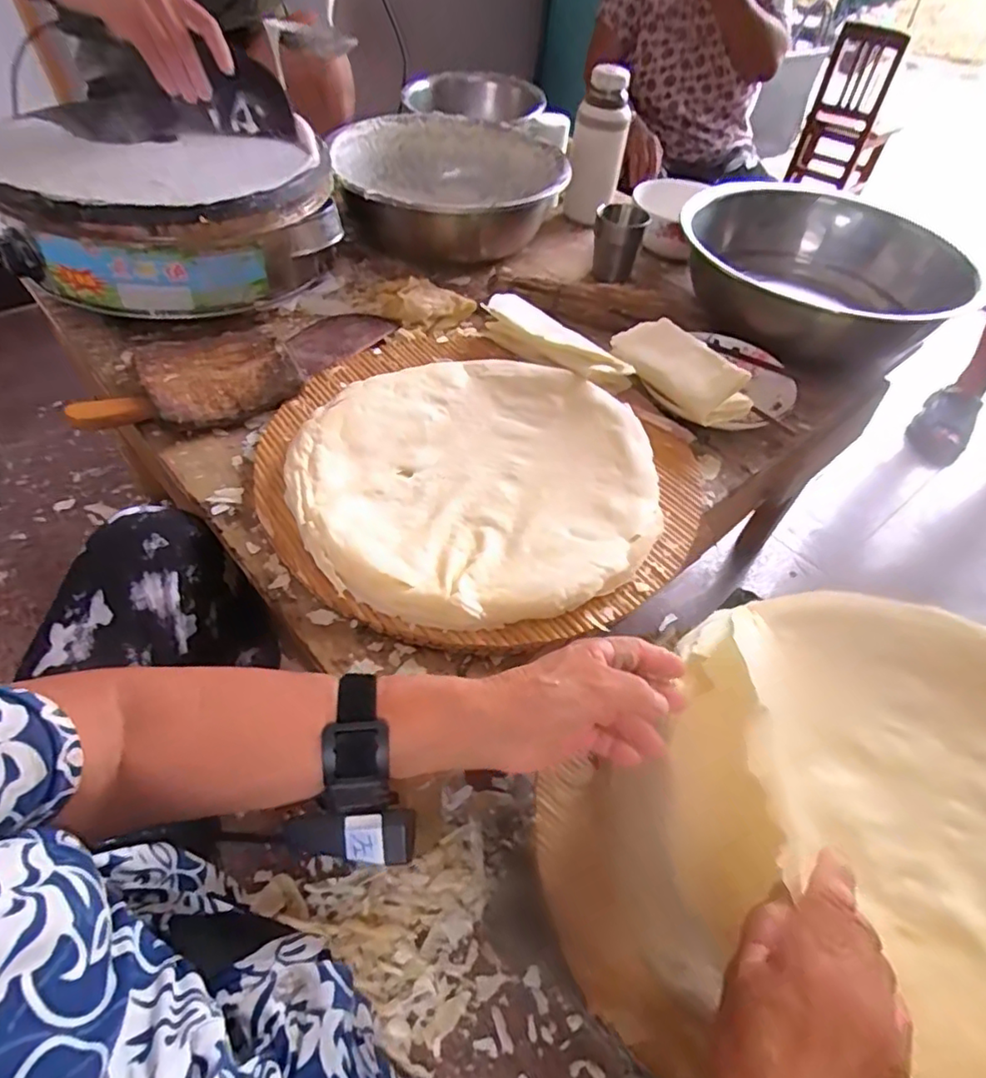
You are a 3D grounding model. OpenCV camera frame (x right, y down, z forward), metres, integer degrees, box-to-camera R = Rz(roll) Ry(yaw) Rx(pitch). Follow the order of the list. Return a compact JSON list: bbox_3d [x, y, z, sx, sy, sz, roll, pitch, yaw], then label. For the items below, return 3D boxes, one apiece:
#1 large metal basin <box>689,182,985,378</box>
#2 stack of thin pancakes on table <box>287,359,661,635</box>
[{"bbox_3d":[0.434,-0.365,0.825,0.337,0.112,0.337,3,50,-3],"label":"large metal basin"},{"bbox_3d":[-0.016,-0.063,0.558,0.324,0.038,0.323,-10,52,-14],"label":"stack of thin pancakes on table"}]

